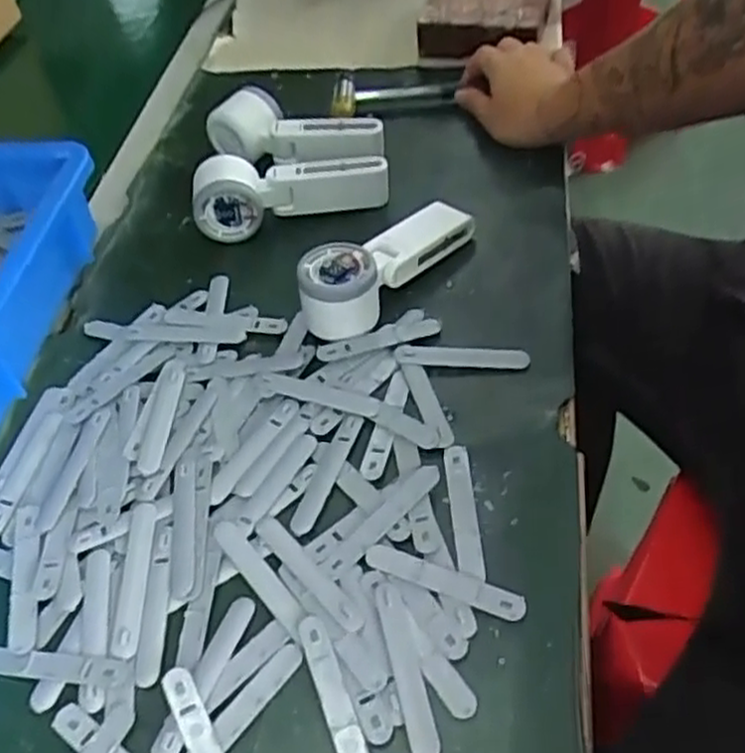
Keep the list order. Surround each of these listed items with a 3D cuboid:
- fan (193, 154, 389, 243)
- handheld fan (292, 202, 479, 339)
[{"bbox_3d":[-0.071,-0.155,0.657,0.164,0.072,0.045,-9,50,1],"label":"fan"},{"bbox_3d":[0.007,-0.089,0.583,0.053,0.052,0.172,32,61,30],"label":"handheld fan"}]

